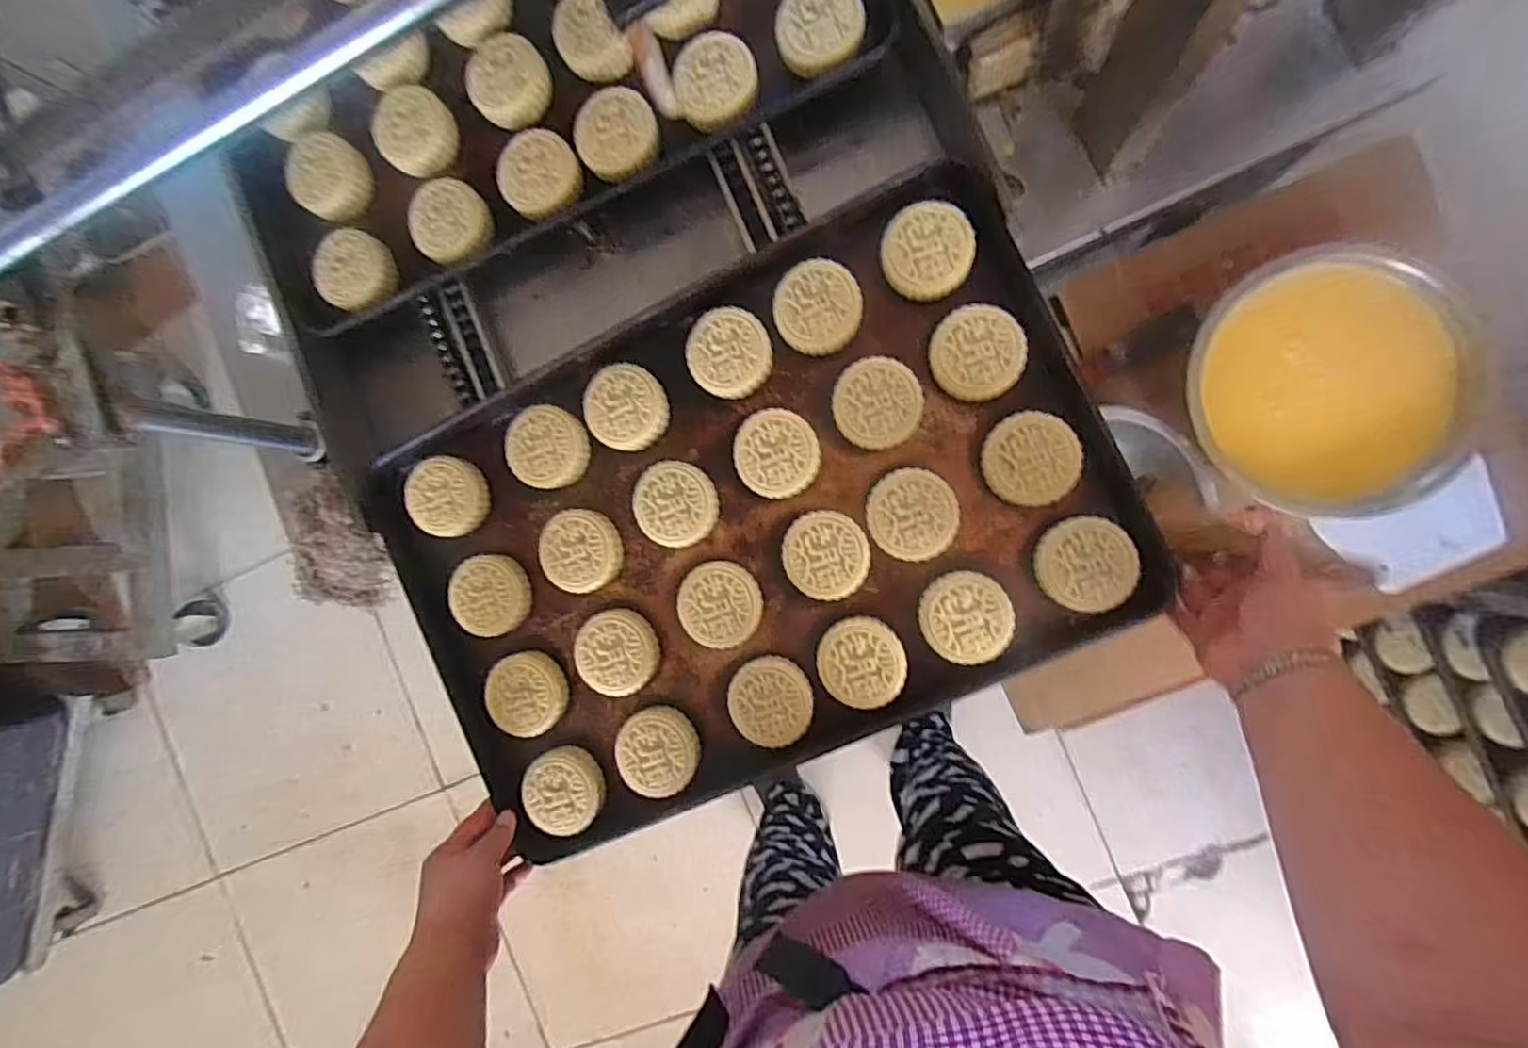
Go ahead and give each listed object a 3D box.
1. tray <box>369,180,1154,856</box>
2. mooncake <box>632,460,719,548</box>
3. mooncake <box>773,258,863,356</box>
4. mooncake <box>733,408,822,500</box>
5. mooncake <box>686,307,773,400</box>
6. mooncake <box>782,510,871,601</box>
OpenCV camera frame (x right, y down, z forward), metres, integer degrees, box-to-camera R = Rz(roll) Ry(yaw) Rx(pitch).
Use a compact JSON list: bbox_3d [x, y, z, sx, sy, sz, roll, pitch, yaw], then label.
[{"bbox_3d":[-0.019,0.007,0.549,0.588,0.039,0.390,-26,88,8],"label":"tray"},{"bbox_3d":[-0.075,-0.017,0.558,0.072,0.026,0.068,0,92,7],"label":"mooncake"},{"bbox_3d":[0.045,-0.180,0.538,0.069,0.025,0.073,0,92,7],"label":"mooncake"},{"bbox_3d":[0.012,-0.058,0.546,0.069,0.026,0.071,-4,91,8],"label":"mooncake"},{"bbox_3d":[-0.030,-0.146,0.549,0.068,0.023,0.075,-34,87,7],"label":"mooncake"},{"bbox_3d":[0.052,0.026,0.538,0.073,0.025,0.067,0,92,7],"label":"mooncake"}]

